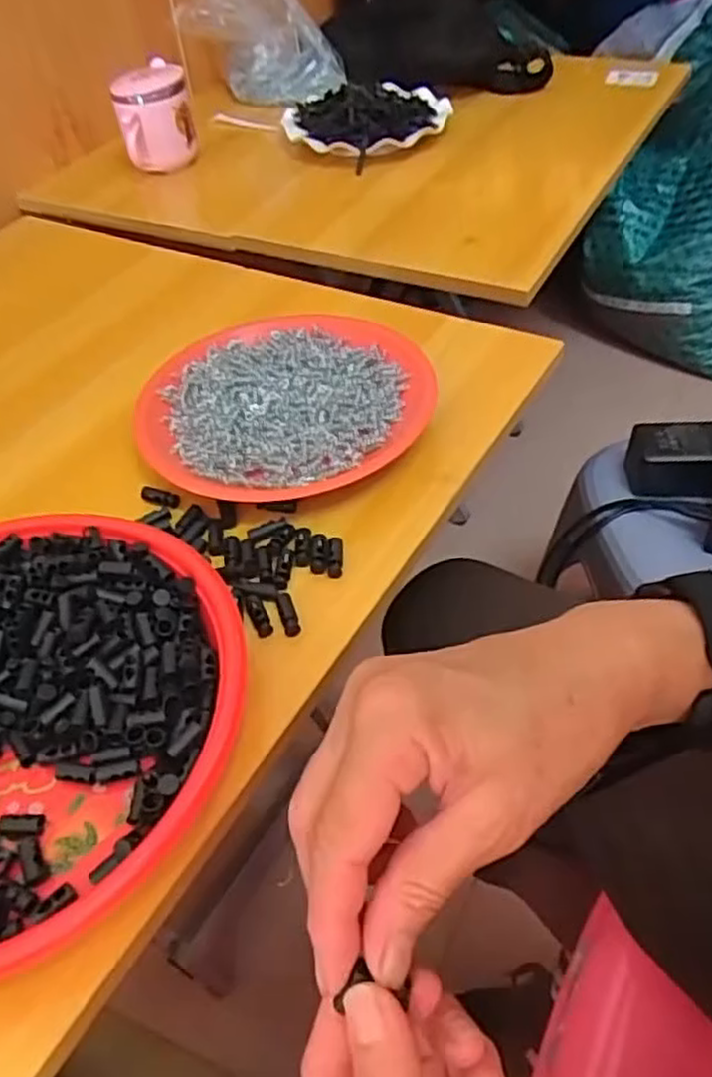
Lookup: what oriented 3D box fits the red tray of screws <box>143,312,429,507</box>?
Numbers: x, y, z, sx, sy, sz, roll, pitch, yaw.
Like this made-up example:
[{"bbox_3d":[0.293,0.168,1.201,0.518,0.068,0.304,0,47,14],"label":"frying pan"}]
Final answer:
[{"bbox_3d":[-0.050,-0.087,0.499,0.164,0.029,0.189,30,57,28],"label":"red tray of screws"}]

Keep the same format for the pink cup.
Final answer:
[{"bbox_3d":[-0.219,-0.461,0.820,0.078,0.091,0.076,-13,48,-6],"label":"pink cup"}]

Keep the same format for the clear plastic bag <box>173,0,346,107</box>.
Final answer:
[{"bbox_3d":[-0.128,-0.652,0.927,0.190,0.168,0.135,-9,48,-2],"label":"clear plastic bag"}]

